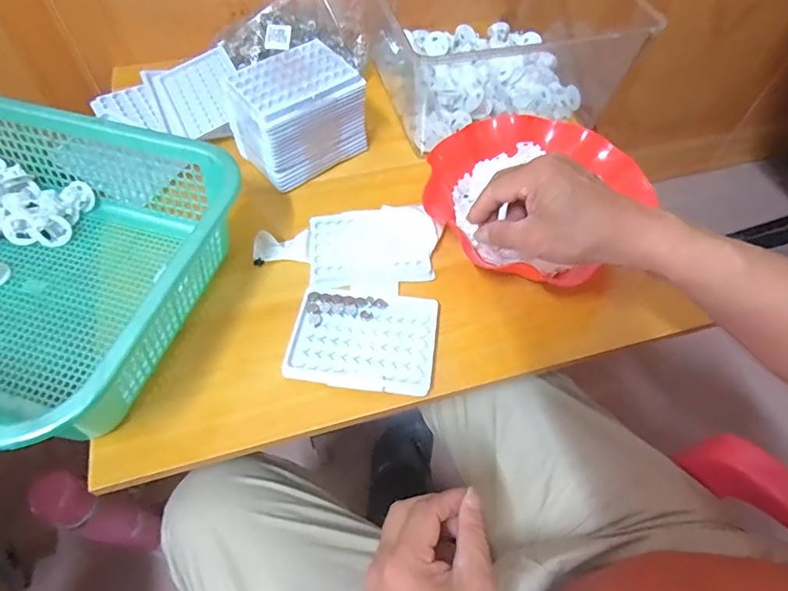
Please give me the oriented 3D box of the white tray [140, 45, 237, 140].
[{"bbox_3d":[-0.247,-0.258,0.618,0.108,0.007,0.132,-30,67,-6],"label":"white tray"}]

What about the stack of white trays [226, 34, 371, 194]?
[{"bbox_3d":[-0.114,-0.204,0.569,0.140,0.107,0.093,-35,65,-22],"label":"stack of white trays"}]

